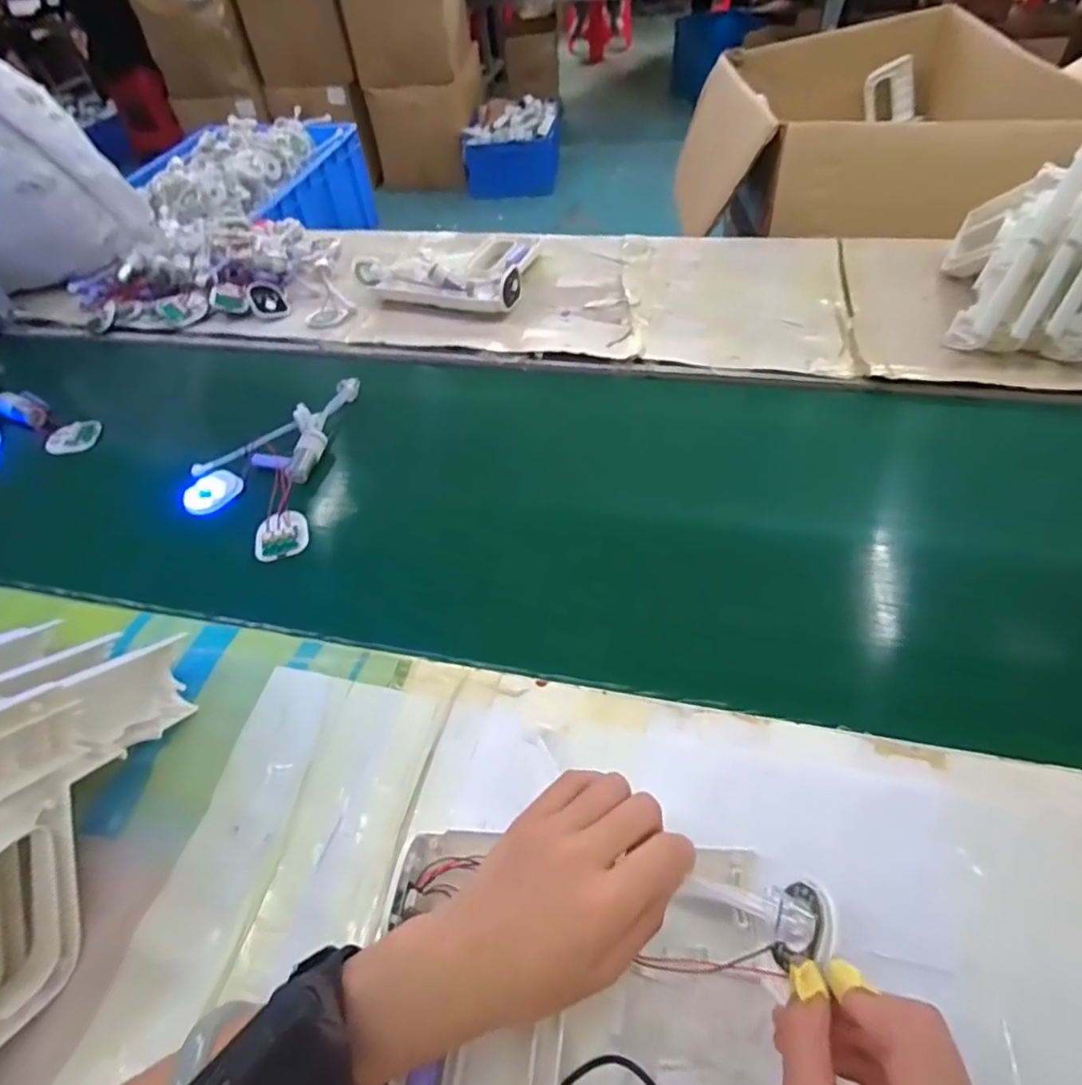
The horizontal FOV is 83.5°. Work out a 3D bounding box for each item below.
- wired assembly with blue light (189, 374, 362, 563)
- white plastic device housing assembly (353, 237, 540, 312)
[{"bbox_3d":[-0.301,-0.089,0.654,0.150,0.032,0.248,-1,52,4],"label":"wired assembly with blue light"},{"bbox_3d":[-0.136,-0.395,0.876,0.240,0.047,0.170,4,51,9],"label":"white plastic device housing assembly"}]

